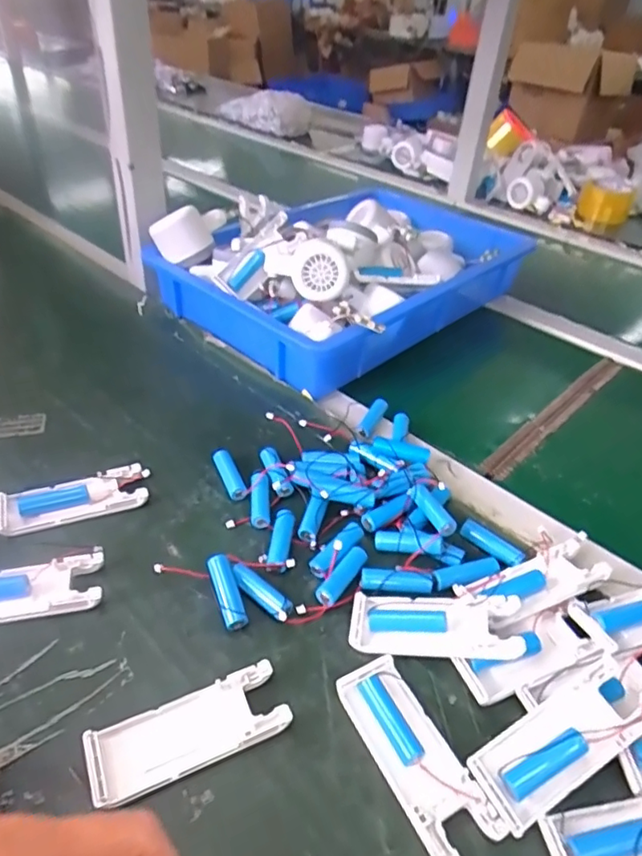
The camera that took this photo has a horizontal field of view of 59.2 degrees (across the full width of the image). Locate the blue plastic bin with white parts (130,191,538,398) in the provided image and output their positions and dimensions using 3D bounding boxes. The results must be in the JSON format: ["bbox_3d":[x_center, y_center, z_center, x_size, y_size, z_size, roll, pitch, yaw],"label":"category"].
[{"bbox_3d":[0.039,-0.209,0.690,0.286,0.105,0.413,30,46,30],"label":"blue plastic bin with white parts"}]

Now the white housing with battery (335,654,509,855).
[{"bbox_3d":[0.051,0.178,0.310,0.041,0.014,0.104,-17,42,-24],"label":"white housing with battery"}]

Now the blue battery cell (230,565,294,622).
[{"bbox_3d":[-0.039,0.112,0.380,0.053,0.018,0.017,32,46,31],"label":"blue battery cell"}]

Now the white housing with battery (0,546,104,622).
[{"bbox_3d":[-0.201,0.106,0.373,0.105,0.015,0.045,-7,39,-12],"label":"white housing with battery"}]

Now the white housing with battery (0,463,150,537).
[{"bbox_3d":[-0.191,0.056,0.438,0.106,0.021,0.037,-14,41,-20],"label":"white housing with battery"}]

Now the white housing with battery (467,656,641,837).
[{"bbox_3d":[0.134,0.172,0.311,0.107,0.018,0.040,-27,46,-15],"label":"white housing with battery"}]

